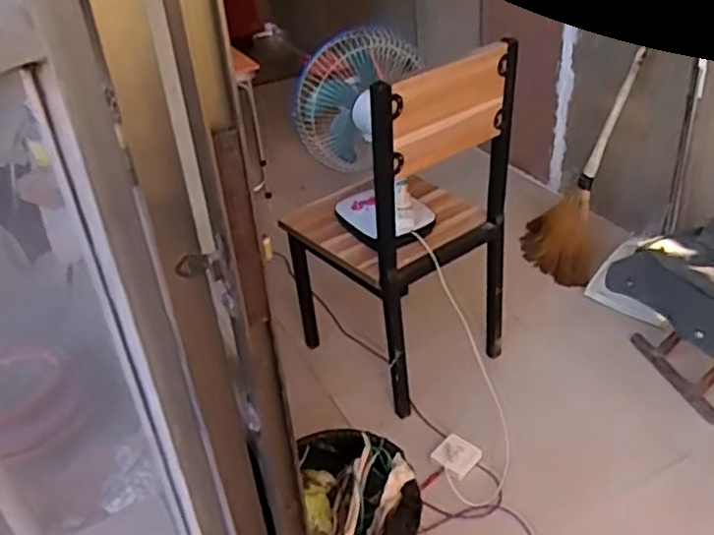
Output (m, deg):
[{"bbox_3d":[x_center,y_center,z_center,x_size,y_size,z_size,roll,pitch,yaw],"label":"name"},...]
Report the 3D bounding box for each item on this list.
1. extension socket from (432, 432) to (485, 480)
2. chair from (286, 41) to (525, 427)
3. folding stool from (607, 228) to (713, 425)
[{"bbox_3d":[0.231,0.434,1.549,0.094,0.022,0.092,24,45,36],"label":"extension socket"},{"bbox_3d":[0.100,-0.124,1.588,0.393,0.798,0.419,-27,40,-27],"label":"chair"},{"bbox_3d":[0.886,0.079,1.629,0.324,0.366,0.418,-16,36,-14],"label":"folding stool"}]

